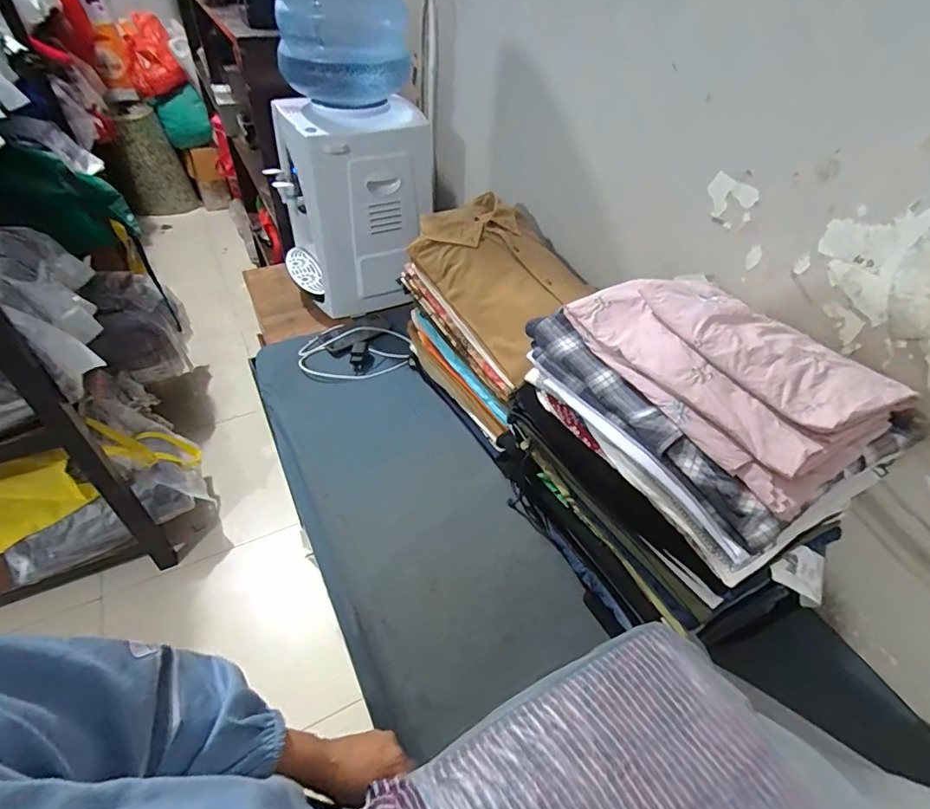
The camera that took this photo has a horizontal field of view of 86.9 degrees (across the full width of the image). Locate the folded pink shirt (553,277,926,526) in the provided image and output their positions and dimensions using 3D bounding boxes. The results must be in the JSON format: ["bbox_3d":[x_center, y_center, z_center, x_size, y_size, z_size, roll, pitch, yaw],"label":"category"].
[{"bbox_3d":[0.282,-0.053,0.542,0.192,0.066,0.313,-23,50,-24],"label":"folded pink shirt"}]

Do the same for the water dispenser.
[{"bbox_3d":[-0.280,-0.478,1.214,0.292,0.451,0.306,-27,52,-27],"label":"water dispenser"}]

